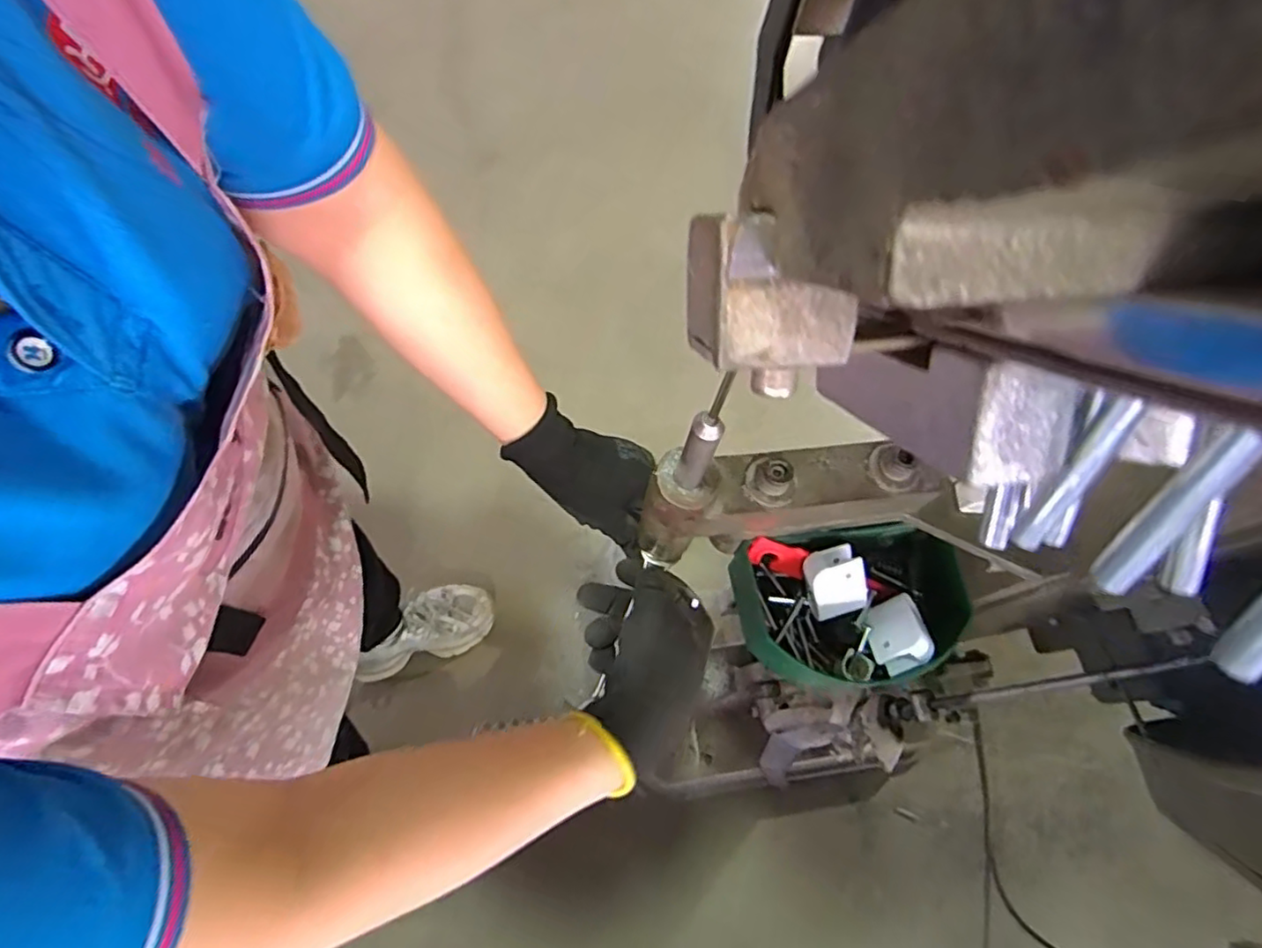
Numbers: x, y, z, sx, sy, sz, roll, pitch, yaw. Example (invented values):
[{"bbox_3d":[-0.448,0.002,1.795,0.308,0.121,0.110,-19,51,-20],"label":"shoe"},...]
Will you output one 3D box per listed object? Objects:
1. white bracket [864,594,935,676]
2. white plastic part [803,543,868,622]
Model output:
[{"bbox_3d":[0.175,0.105,0.424,0.040,0.025,0.040,-18,34,15],"label":"white bracket"},{"bbox_3d":[0.135,0.072,0.425,0.036,0.022,0.043,-12,108,7],"label":"white plastic part"}]

